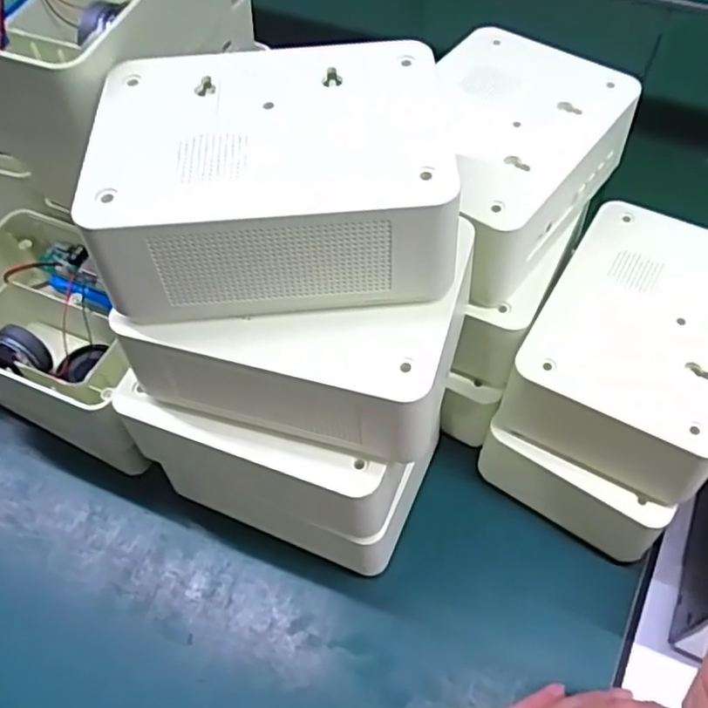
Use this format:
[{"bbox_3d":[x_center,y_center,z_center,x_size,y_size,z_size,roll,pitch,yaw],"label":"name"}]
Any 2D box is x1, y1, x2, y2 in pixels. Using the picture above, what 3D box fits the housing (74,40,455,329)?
[{"bbox_3d":[-0.030,-0.073,0.278,0.136,0.057,0.101,-1,54,1],"label":"housing"}]

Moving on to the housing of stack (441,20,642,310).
[{"bbox_3d":[0.076,-0.107,0.362,0.100,0.053,0.142,33,62,23],"label":"housing of stack"}]

